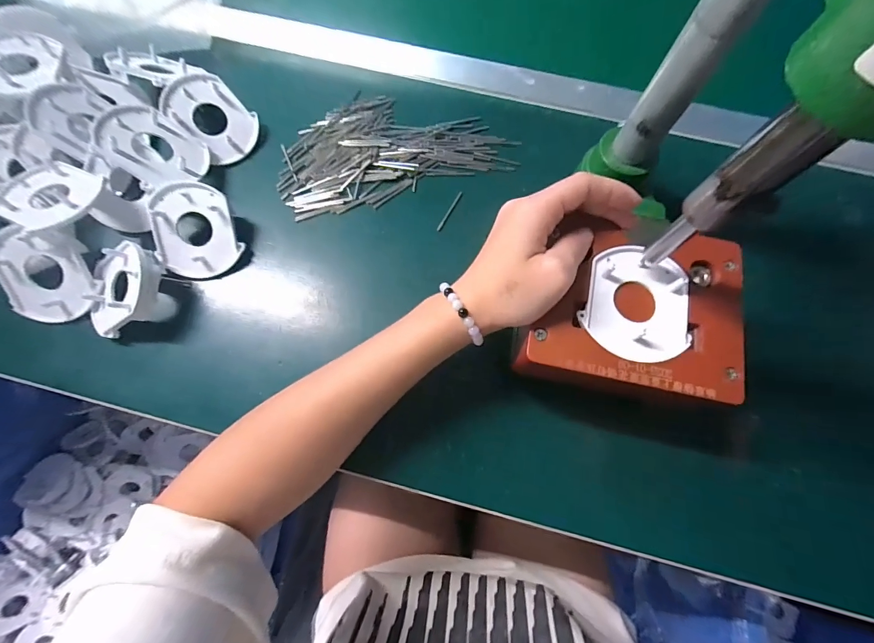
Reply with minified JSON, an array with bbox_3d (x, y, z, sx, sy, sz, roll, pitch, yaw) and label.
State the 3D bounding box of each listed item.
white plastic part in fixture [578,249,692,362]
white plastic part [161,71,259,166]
[{"bbox_3d":[0.117,-0.010,0.217,0.059,0.006,0.067,19,75,6],"label":"white plastic part in fixture"},{"bbox_3d":[-0.188,-0.172,0.311,0.053,0.010,0.069,-45,106,-10],"label":"white plastic part"}]

